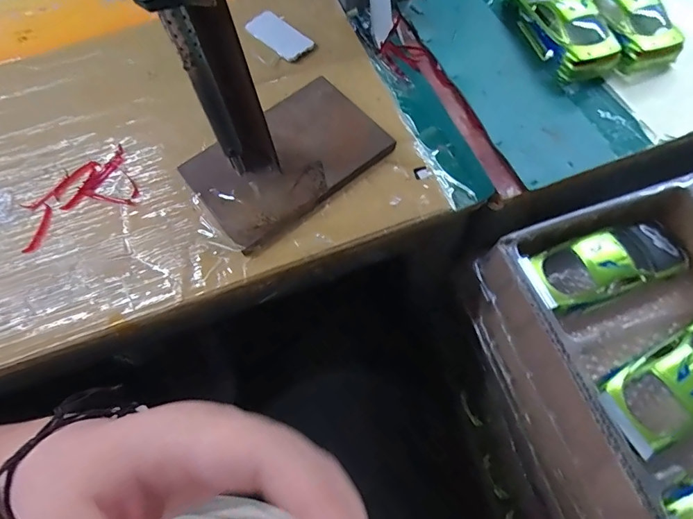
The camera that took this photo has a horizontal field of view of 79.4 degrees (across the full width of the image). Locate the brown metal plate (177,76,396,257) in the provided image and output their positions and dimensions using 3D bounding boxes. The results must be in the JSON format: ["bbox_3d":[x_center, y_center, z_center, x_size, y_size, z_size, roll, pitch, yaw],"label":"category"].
[{"bbox_3d":[-0.047,-0.084,0.340,0.151,0.016,0.101,-38,68,-12],"label":"brown metal plate"}]

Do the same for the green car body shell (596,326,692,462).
[{"bbox_3d":[0.220,0.080,0.275,0.128,0.039,0.052,-26,66,-7],"label":"green car body shell"}]

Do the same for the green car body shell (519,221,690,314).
[{"bbox_3d":[0.192,0.004,0.312,0.123,0.038,0.050,-20,65,-4],"label":"green car body shell"}]

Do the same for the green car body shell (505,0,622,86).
[{"bbox_3d":[0.193,-0.216,0.378,0.051,0.037,0.126,-18,65,-5],"label":"green car body shell"}]

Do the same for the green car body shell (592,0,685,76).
[{"bbox_3d":[0.245,-0.222,0.378,0.054,0.036,0.125,-17,65,-4],"label":"green car body shell"}]

